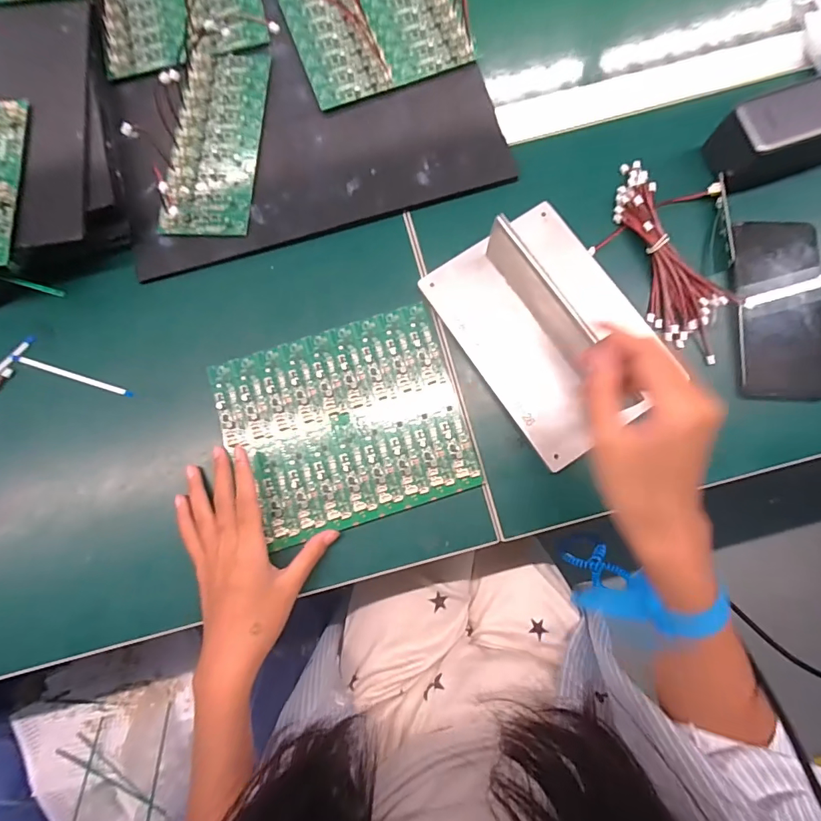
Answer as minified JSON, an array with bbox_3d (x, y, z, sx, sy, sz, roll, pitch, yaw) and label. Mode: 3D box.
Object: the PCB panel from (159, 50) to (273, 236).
[{"bbox_3d":[-0.184,-0.260,0.431,0.078,0.010,0.198,3,81,2],"label":"PCB panel"}]

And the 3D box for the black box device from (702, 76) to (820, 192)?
[{"bbox_3d":[0.345,-0.247,0.391,0.149,0.053,0.061,-19,80,-1],"label":"black box device"}]

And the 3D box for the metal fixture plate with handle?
[{"bbox_3d":[0.118,-0.074,0.366,0.140,0.064,0.193,-34,81,-4],"label":"metal fixture plate with handle"}]

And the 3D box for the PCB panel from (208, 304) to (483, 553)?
[{"bbox_3d":[-0.056,0.011,0.381,0.192,0.006,0.163,-18,80,-1],"label":"PCB panel"}]

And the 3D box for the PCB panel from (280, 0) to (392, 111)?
[{"bbox_3d":[-0.084,-0.389,0.450,0.071,0.009,0.182,-21,80,-2],"label":"PCB panel"}]

